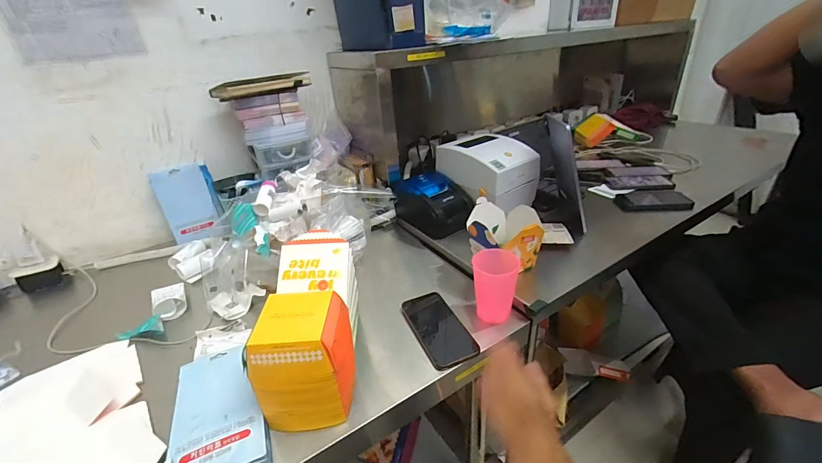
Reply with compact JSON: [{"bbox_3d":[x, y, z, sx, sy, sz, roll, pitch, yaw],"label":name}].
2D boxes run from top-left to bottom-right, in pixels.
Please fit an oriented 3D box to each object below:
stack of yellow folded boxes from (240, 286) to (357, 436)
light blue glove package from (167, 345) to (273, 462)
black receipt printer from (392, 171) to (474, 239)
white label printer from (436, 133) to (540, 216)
[{"bbox_3d":[-0.139,0.172,0.480,0.114,0.143,0.115,-3,29,3],"label":"stack of yellow folded boxes"},{"bbox_3d":[-0.265,0.245,0.490,0.114,0.018,0.211,-17,31,-20],"label":"light blue glove package"},{"bbox_3d":[0.049,-0.072,0.912,0.129,0.109,0.175,-29,37,-35],"label":"black receipt printer"},{"bbox_3d":[0.195,-0.153,0.926,0.172,0.143,0.204,-24,34,-29],"label":"white label printer"}]

